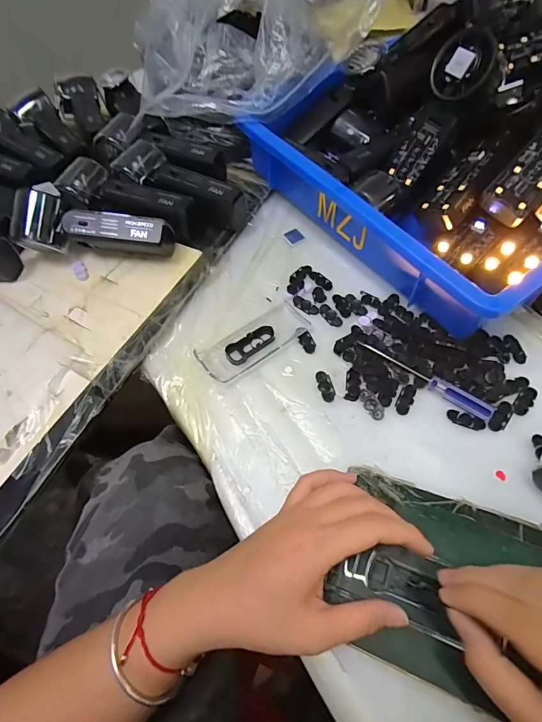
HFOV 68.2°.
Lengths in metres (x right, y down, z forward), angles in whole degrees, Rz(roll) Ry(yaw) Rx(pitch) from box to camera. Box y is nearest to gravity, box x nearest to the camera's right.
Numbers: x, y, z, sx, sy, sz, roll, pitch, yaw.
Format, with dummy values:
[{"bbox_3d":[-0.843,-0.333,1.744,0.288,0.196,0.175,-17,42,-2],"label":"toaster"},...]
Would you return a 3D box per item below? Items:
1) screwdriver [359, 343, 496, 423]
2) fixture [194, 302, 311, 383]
[{"bbox_3d":[0.132,0.013,0.345,0.122,0.012,0.016,30,64,20],"label":"screwdriver"},{"bbox_3d":[-0.016,-0.022,0.379,0.108,0.009,0.046,-34,62,-17],"label":"fixture"}]

